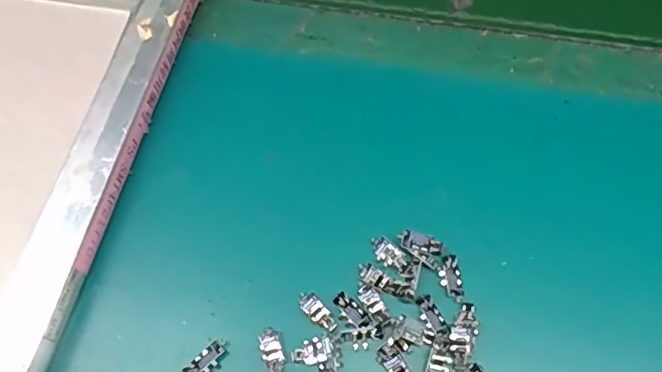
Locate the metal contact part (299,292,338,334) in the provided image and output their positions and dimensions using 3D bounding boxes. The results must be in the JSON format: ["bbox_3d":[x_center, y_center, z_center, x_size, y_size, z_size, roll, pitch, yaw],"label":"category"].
[{"bbox_3d":[-0.007,0.069,0.306,0.010,0.004,0.026,-40,69,-14],"label":"metal contact part"}]

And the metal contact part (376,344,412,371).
[{"bbox_3d":[0.035,0.096,0.292,0.012,0.006,0.028,-29,66,-10],"label":"metal contact part"}]

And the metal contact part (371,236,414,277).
[{"bbox_3d":[0.034,0.039,0.315,0.012,0.004,0.027,-42,69,-15],"label":"metal contact part"}]

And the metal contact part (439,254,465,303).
[{"bbox_3d":[0.067,0.051,0.312,0.012,0.005,0.025,-10,65,-1],"label":"metal contact part"}]

